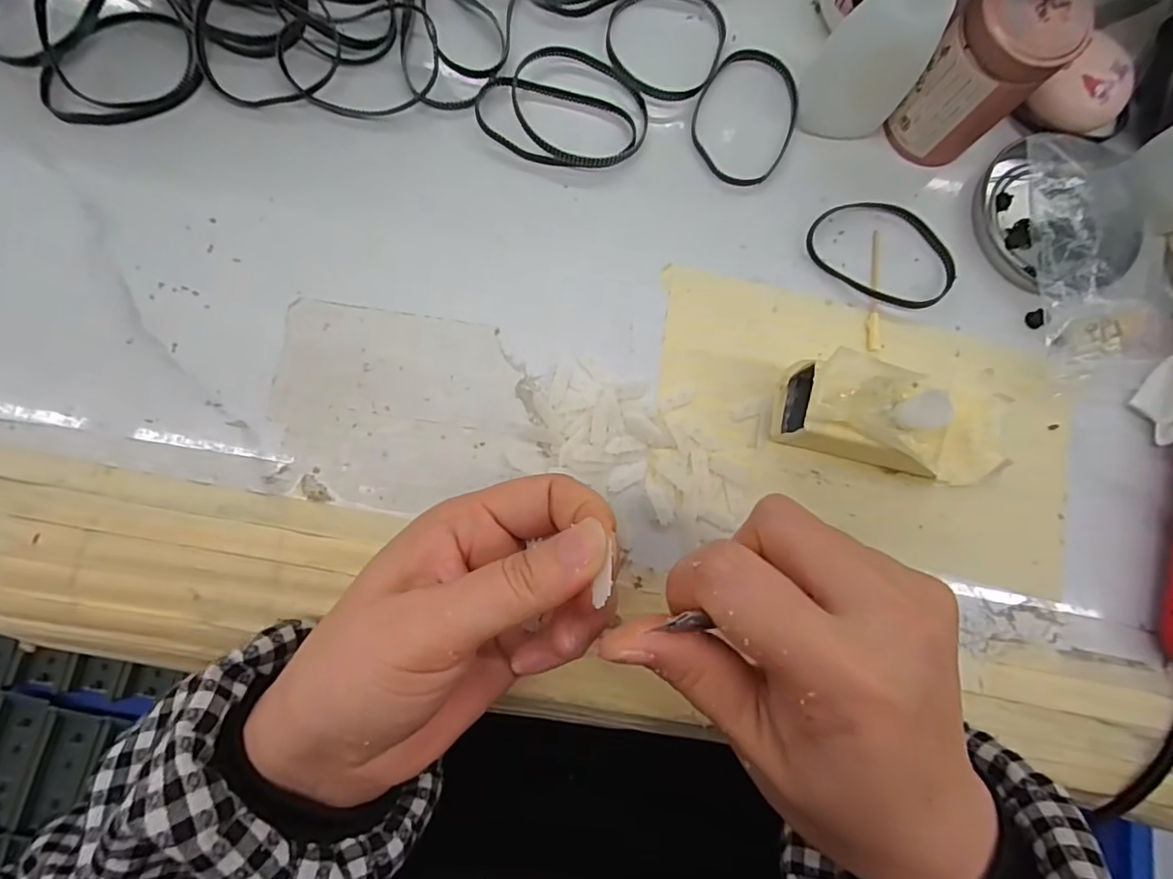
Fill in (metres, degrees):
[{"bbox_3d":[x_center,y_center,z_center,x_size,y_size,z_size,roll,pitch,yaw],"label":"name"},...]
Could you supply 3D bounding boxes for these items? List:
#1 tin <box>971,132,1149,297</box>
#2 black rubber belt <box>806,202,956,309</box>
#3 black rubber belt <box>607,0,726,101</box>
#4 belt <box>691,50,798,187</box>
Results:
[{"bbox_3d":[0.228,-0.106,0.263,0.071,0.018,0.074,0,84,-4],"label":"tin"},{"bbox_3d":[0.140,-0.090,0.265,0.071,0.005,0.048,27,83,-1],"label":"black rubber belt"},{"bbox_3d":[0.038,-0.189,0.266,0.056,0.004,0.054,0,84,-4],"label":"black rubber belt"},{"bbox_3d":[0.076,-0.153,0.266,0.048,0.004,0.066,23,83,-2],"label":"belt"}]

